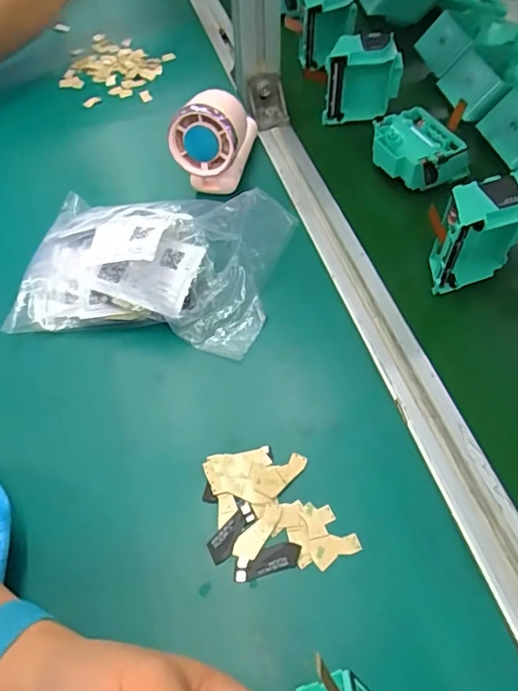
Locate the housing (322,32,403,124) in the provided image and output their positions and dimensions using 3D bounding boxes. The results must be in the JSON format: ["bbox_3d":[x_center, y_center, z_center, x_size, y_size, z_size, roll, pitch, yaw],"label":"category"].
[{"bbox_3d":[0.105,-0.280,0.563,0.078,0.082,0.038,-14,56,-7],"label":"housing"}]

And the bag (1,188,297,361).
[{"bbox_3d":[-0.083,-0.077,0.418,0.193,0.067,0.144,5,55,6],"label":"bag"}]

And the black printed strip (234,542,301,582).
[{"bbox_3d":[0.005,0.125,0.307,0.039,0.004,0.014,-13,62,-7],"label":"black printed strip"}]

